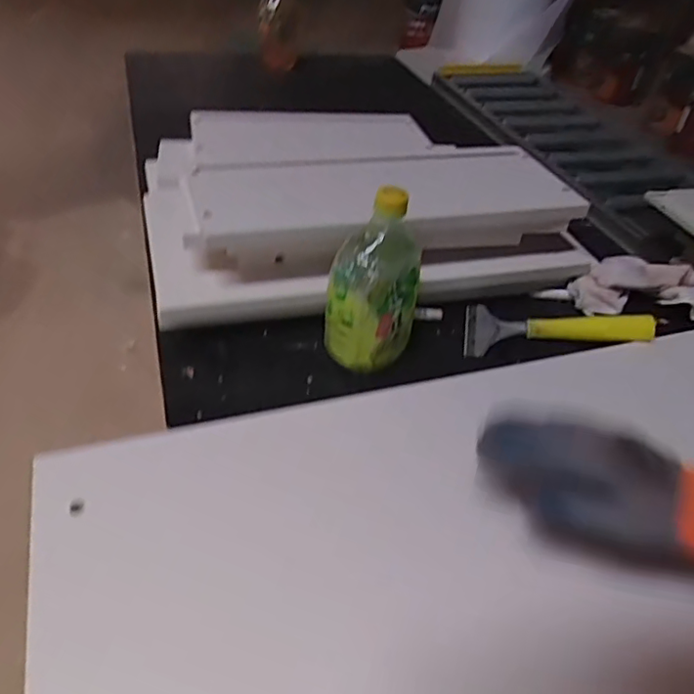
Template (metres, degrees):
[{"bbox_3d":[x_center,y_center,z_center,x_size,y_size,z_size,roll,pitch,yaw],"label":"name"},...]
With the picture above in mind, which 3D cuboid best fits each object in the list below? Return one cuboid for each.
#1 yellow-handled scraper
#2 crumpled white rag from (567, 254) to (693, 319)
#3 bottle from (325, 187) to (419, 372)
[{"bbox_3d":[0.246,-0.025,0.707,0.222,0.035,0.078,0,40,-7],"label":"yellow-handled scraper"},{"bbox_3d":[0.372,-0.078,0.769,0.172,0.045,0.081,3,40,-3],"label":"crumpled white rag"},{"bbox_3d":[0.029,-0.068,0.589,0.085,0.177,0.077,10,40,4],"label":"bottle"}]

